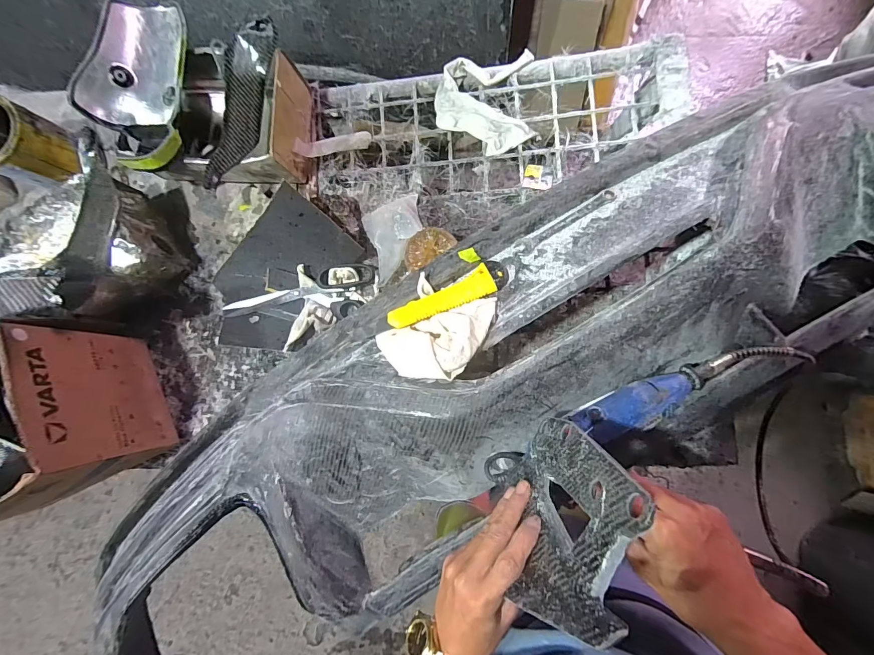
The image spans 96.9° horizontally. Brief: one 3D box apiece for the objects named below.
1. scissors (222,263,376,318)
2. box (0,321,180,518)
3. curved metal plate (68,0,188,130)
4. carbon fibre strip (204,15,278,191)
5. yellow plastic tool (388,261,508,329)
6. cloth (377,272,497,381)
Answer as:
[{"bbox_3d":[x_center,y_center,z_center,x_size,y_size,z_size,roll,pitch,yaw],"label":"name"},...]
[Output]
[{"bbox_3d":[-0.217,-0.051,0.608,0.254,0.021,0.077,-7,84,2],"label":"scissors"},{"bbox_3d":[-0.599,0.158,0.535,0.349,0.229,0.209,-28,84,0],"label":"box"},{"bbox_3d":[-0.402,-0.364,0.523,0.091,0.060,0.179,5,85,3],"label":"curved metal plate"},{"bbox_3d":[-0.273,-0.299,0.530,0.071,0.056,0.217,14,85,4],"label":"carbon fibre strip"},{"bbox_3d":[0.013,-0.038,0.450,0.145,0.012,0.035,-23,84,1],"label":"yellow plastic tool"},{"bbox_3d":[0.000,0.001,0.433,0.100,0.044,0.130,38,87,6],"label":"cloth"}]

